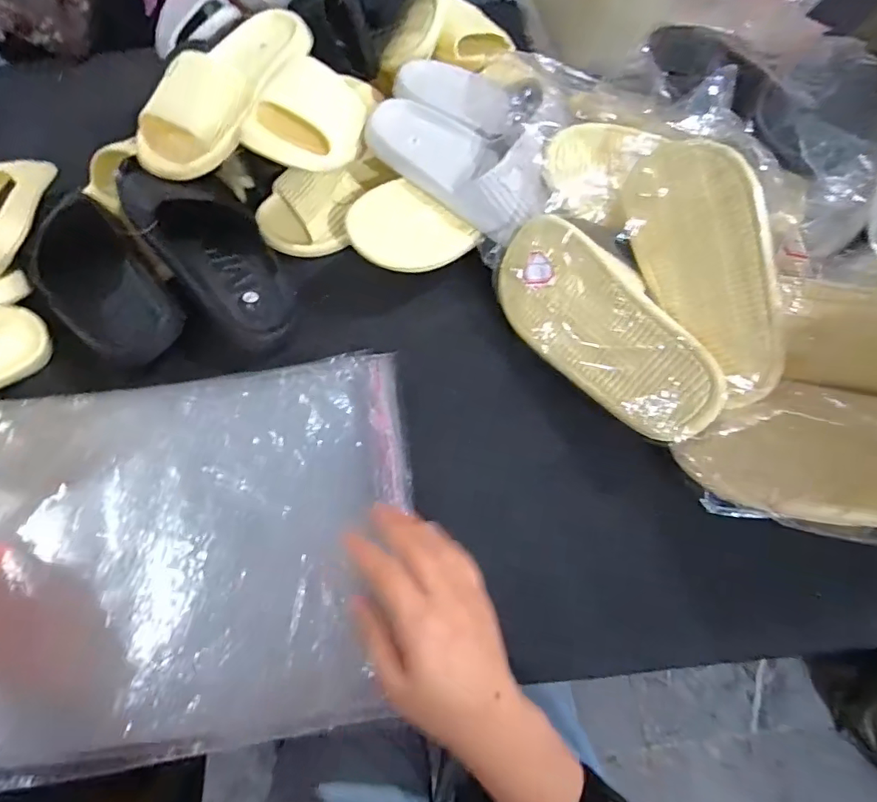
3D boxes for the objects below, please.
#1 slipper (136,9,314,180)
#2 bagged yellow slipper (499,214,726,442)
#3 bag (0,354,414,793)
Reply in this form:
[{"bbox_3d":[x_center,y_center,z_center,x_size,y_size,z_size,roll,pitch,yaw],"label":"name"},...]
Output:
[{"bbox_3d":[-0.236,-0.350,0.564,0.103,0.059,0.245,23,66,17],"label":"slipper"},{"bbox_3d":[0.143,-0.066,0.466,0.102,0.045,0.246,-50,57,27],"label":"bagged yellow slipper"},{"bbox_3d":[-0.211,0.117,0.439,0.378,0.016,0.310,-10,64,0],"label":"bag"}]

